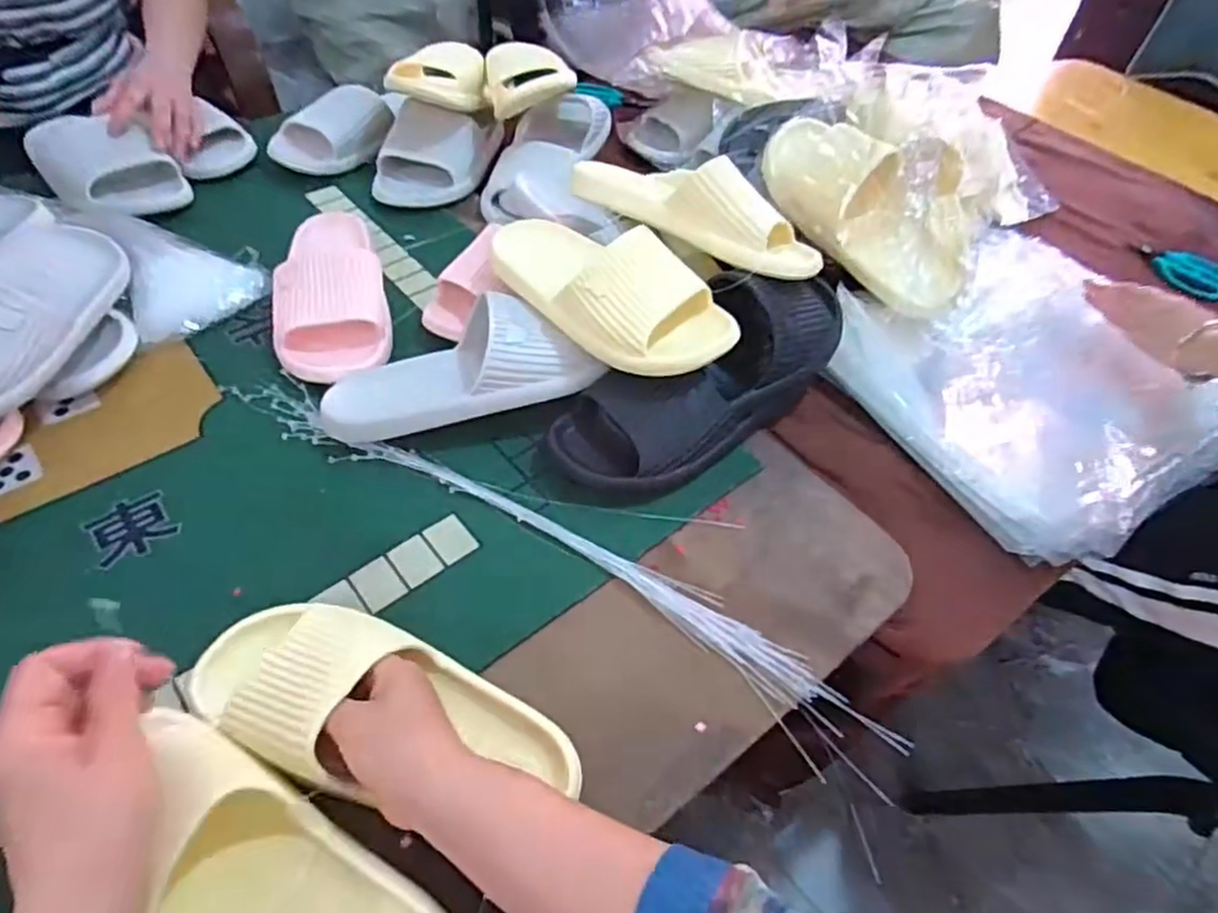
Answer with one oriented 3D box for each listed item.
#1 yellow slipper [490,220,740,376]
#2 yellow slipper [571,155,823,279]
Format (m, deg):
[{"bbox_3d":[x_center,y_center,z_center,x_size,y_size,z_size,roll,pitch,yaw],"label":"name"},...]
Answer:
[{"bbox_3d":[-0.005,-0.149,0.571,0.091,0.061,0.228,-33,60,-29],"label":"yellow slipper"},{"bbox_3d":[0.080,-0.227,0.609,0.240,0.068,0.081,32,53,20],"label":"yellow slipper"}]

